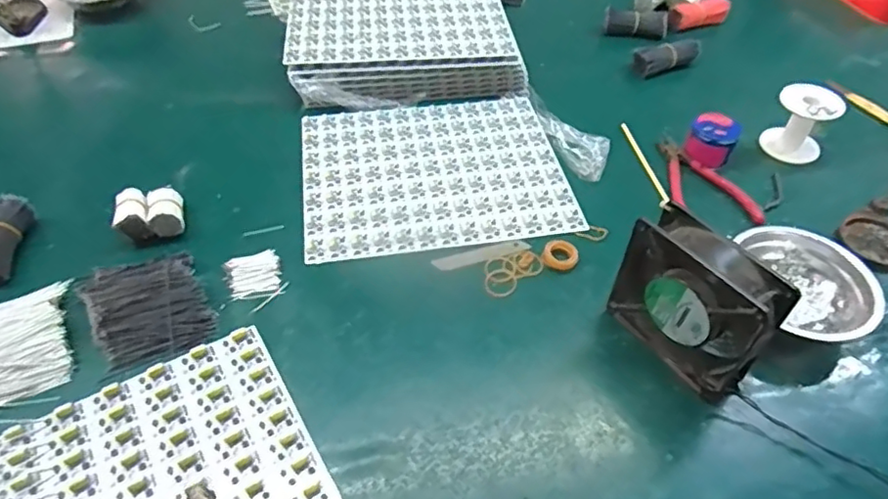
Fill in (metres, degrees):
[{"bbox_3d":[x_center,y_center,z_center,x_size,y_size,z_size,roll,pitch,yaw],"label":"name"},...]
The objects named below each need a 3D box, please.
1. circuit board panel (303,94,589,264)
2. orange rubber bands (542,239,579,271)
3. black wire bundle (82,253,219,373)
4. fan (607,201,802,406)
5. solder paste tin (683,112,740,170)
[{"bbox_3d":[-0.012,-0.097,0.680,0.288,0.009,0.246,-6,50,-8],"label":"circuit board panel"},{"bbox_3d":[0.117,0.005,0.589,0.033,0.009,0.035,27,54,18],"label":"orange rubber bands"},{"bbox_3d":[-0.268,0.047,0.534,0.092,0.014,0.119,-24,55,-22],"label":"black wire bundle"},{"bbox_3d":[0.203,0.043,0.483,0.046,0.117,0.125,-27,56,-23],"label":"fan"},{"bbox_3d":[0.308,-0.125,0.683,0.052,0.047,0.049,27,54,18],"label":"solder paste tin"}]

